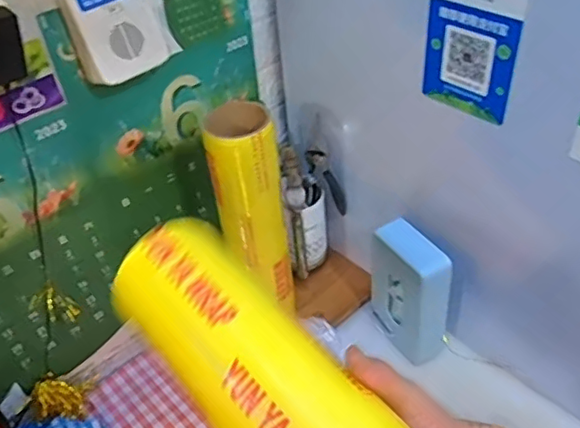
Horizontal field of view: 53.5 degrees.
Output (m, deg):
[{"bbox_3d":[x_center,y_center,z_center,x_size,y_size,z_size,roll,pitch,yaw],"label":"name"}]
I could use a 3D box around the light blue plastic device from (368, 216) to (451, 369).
[{"bbox_3d":[0.171,0.114,0.831,0.058,0.196,0.124,-22,44,-18],"label":"light blue plastic device"}]

